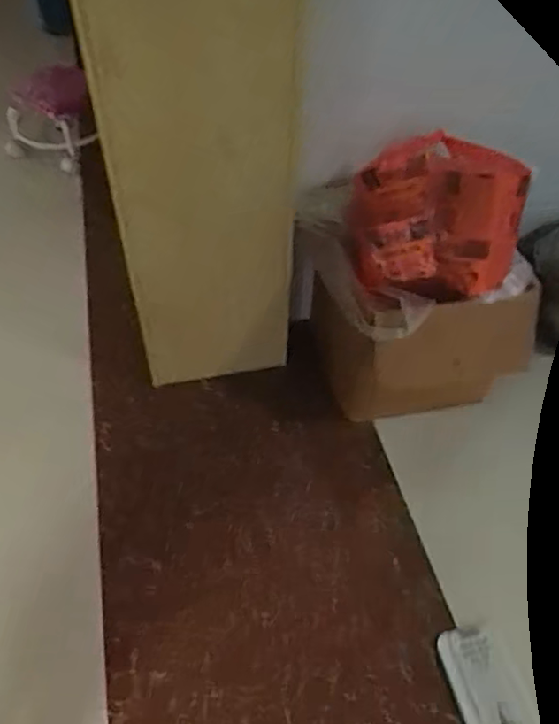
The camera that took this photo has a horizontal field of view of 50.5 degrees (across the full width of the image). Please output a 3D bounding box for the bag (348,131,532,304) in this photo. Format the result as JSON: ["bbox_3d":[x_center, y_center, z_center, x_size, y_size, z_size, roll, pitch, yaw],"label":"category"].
[{"bbox_3d":[0.267,-0.247,1.014,0.307,0.272,0.140,2,23,20],"label":"bag"}]

